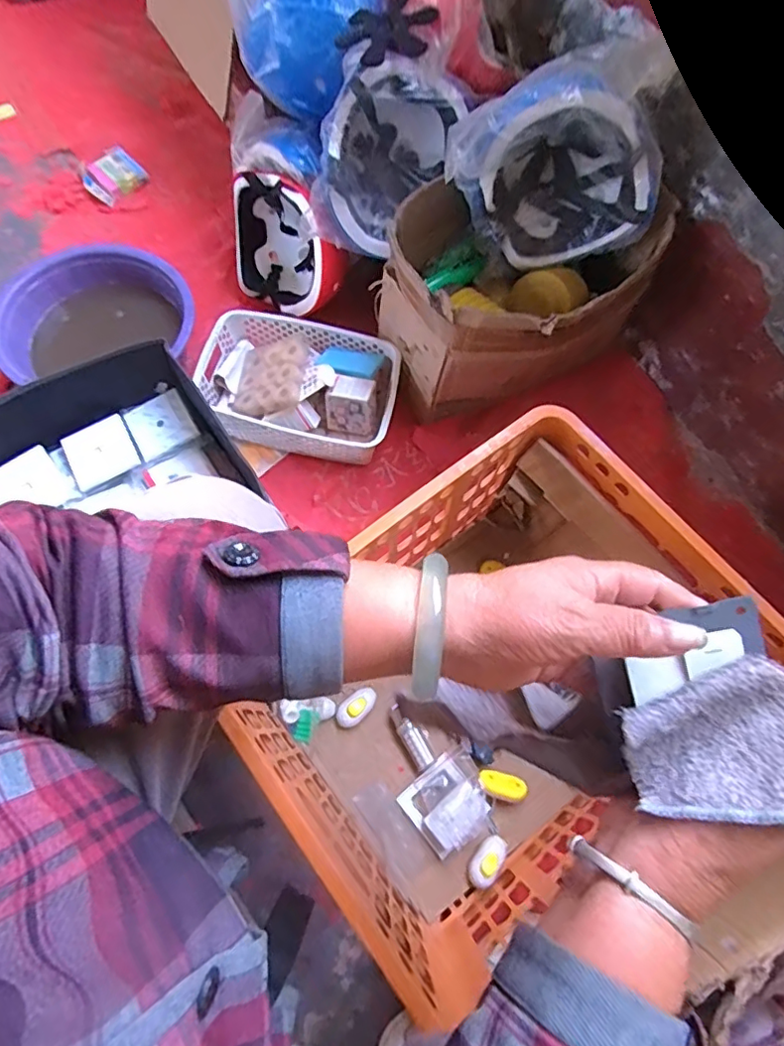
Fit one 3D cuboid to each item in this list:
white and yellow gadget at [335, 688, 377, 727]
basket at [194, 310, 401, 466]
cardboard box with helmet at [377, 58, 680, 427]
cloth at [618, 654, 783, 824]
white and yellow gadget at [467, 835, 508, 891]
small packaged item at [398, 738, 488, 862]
[{"bbox_3d":[-0.046,0.243,0.728,0.060,0.010,0.032,-35,75,-14],"label":"white and yellow gadget"},{"bbox_3d":[-0.142,-0.217,0.870,0.297,0.078,0.209,10,69,2],"label":"basket"},{"bbox_3d":[0.188,-0.370,0.752,0.375,0.354,0.268,-30,73,-13],"label":"cardboard box with helmet"},{"bbox_3d":[0.165,0.103,0.257,0.097,0.039,0.069,-21,72,-10],"label":"cloth"},{"bbox_3d":[0.115,0.409,0.666,0.030,0.015,0.061,33,72,10],"label":"white and yellow gadget"},{"bbox_3d":[0.075,0.342,0.683,0.108,0.045,0.086,-35,75,-14],"label":"small packaged item"}]

